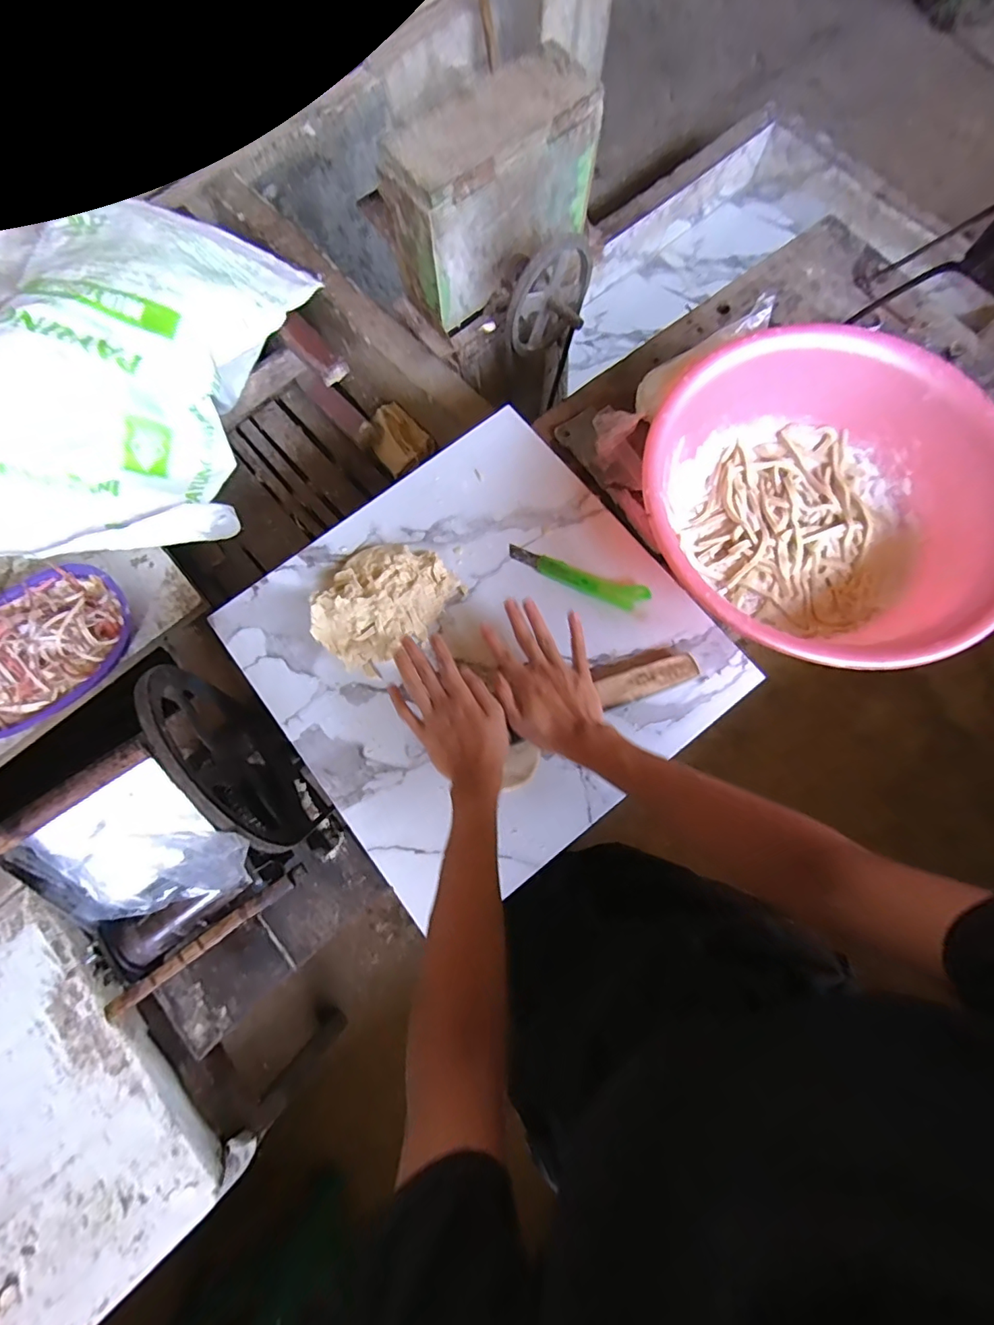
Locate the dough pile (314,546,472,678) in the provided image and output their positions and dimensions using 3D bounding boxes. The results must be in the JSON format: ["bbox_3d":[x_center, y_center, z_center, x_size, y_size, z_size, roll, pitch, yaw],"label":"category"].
[{"bbox_3d":[-0.142,-0.076,0.628,0.138,0.041,0.171,31,77,7],"label":"dough pile"}]

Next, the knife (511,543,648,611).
[{"bbox_3d":[0.101,-0.107,0.651,0.182,0.016,0.036,20,76,4],"label":"knife"}]

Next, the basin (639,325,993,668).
[{"bbox_3d":[0.386,-0.193,0.629,0.421,0.117,0.396,0,75,-1],"label":"basin"}]

